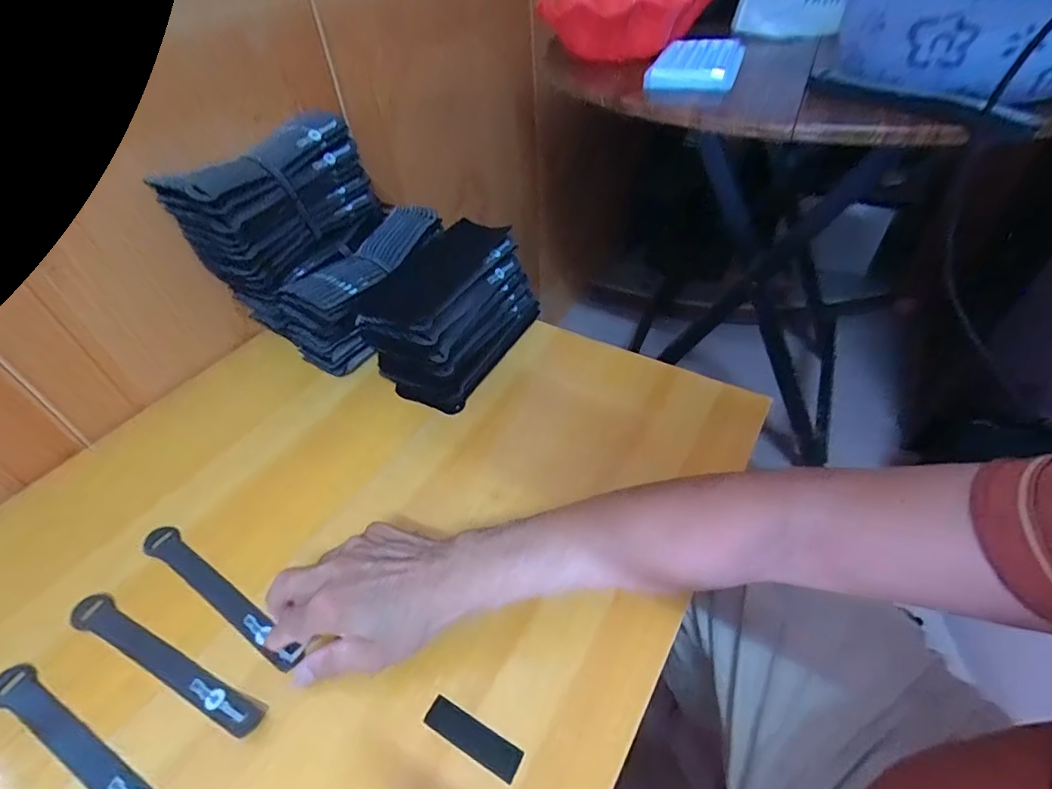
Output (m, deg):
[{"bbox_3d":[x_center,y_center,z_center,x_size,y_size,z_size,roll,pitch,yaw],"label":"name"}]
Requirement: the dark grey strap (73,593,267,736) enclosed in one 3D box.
[{"bbox_3d":[-0.272,0.197,0.380,0.194,0.008,0.025,17,49,19],"label":"dark grey strap"}]

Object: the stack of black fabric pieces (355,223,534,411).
[{"bbox_3d":[-0.079,-0.096,0.569,0.115,0.118,0.202,16,48,18],"label":"stack of black fabric pieces"}]

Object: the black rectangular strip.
[{"bbox_3d":[-0.035,0.226,0.336,0.068,0.004,0.020,21,50,22],"label":"black rectangular strip"}]

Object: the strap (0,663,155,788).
[{"bbox_3d":[-0.300,0.239,0.343,0.195,0.004,0.025,18,49,20],"label":"strap"}]

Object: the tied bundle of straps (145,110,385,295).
[{"bbox_3d":[-0.263,-0.214,0.557,0.077,0.123,0.200,25,52,25],"label":"tied bundle of straps"}]

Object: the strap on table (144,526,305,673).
[{"bbox_3d":[-0.251,0.162,0.415,0.192,0.007,0.023,25,52,25],"label":"strap on table"}]

